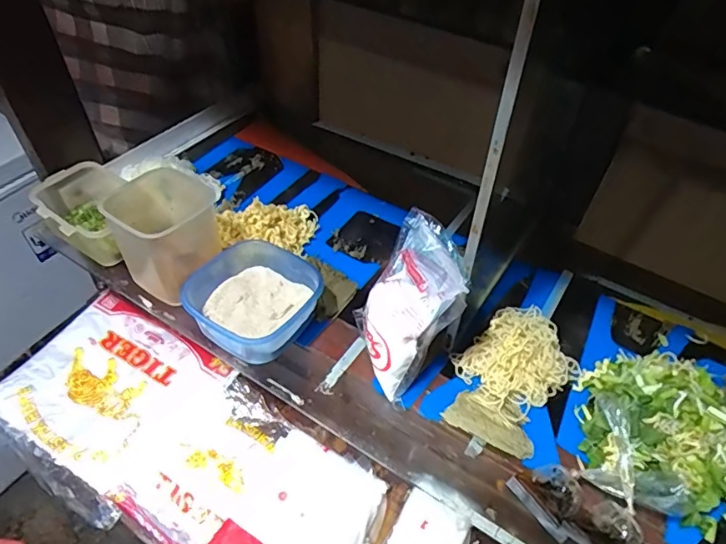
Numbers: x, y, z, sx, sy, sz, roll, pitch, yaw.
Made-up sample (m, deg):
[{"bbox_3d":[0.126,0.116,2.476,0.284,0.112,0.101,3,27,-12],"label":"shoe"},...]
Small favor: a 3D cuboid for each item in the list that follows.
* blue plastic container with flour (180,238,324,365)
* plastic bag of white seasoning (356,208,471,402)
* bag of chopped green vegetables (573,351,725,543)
[{"bbox_3d":[-0.113,0.031,0.543,0.122,0.061,0.127,34,55,26],"label":"blue plastic container with flour"},{"bbox_3d":[0.040,0.031,0.480,0.029,0.145,0.102,13,34,-47],"label":"plastic bag of white seasoning"},{"bbox_3d":[0.284,0.140,0.460,0.155,0.059,0.163,12,48,10],"label":"bag of chopped green vegetables"}]

